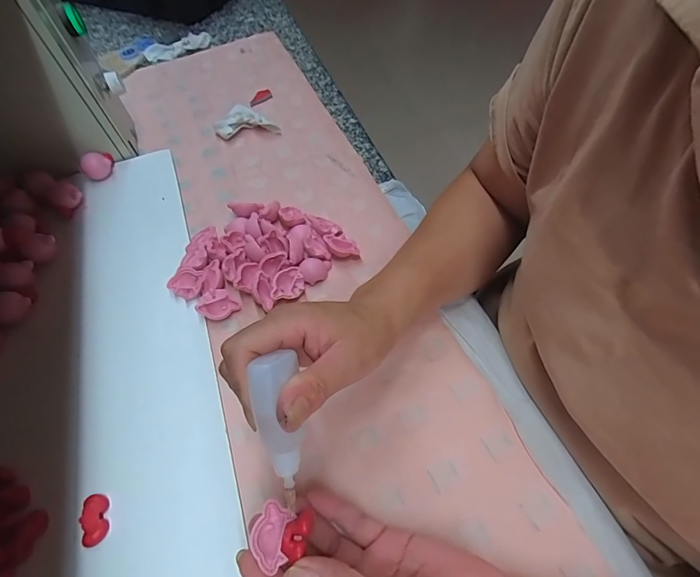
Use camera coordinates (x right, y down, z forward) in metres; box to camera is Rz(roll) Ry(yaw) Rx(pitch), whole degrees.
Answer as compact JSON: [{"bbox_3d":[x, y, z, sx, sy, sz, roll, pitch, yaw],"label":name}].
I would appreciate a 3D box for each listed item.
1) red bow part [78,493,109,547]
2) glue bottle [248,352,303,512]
[{"bbox_3d":[-0.175,0.157,0.268,0.015,0.008,0.031,-20,58,-8],"label":"red bow part"},{"bbox_3d":[-0.035,0.077,0.208,0.023,0.083,0.029,-10,15,-7],"label":"glue bottle"}]

